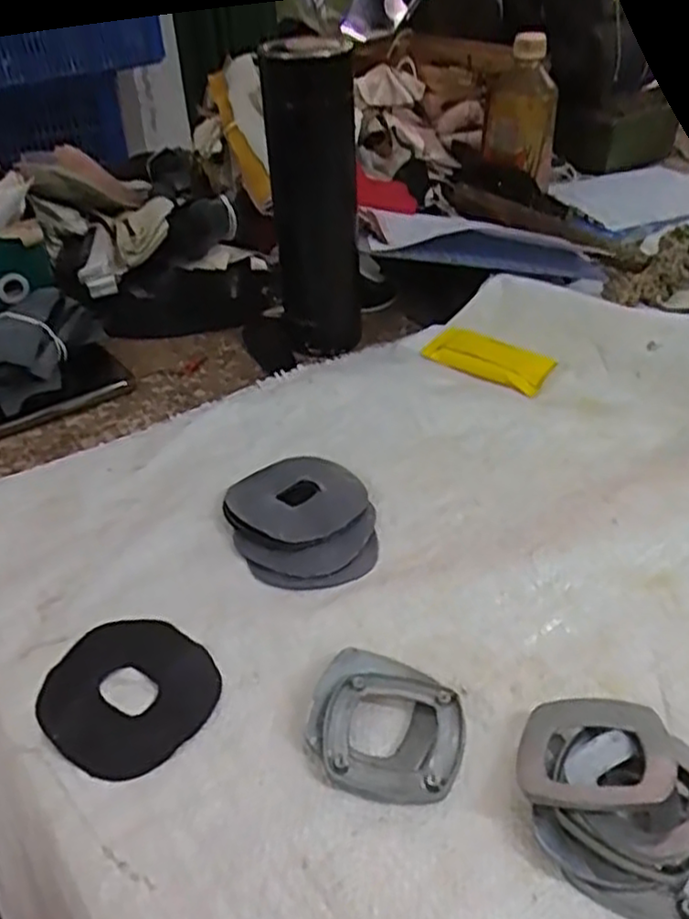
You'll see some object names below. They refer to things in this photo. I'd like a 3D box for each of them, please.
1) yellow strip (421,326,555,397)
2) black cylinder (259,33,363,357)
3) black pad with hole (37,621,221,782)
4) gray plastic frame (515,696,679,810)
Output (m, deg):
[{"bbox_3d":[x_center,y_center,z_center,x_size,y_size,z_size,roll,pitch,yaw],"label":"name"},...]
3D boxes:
[{"bbox_3d":[0.114,-0.081,0.582,0.098,0.014,0.040,23,44,27],"label":"yellow strip"},{"bbox_3d":[-0.023,-0.204,0.578,0.067,0.221,0.077,-3,38,-2],"label":"black cylinder"},{"bbox_3d":[-0.104,0.112,0.352,0.079,0.008,0.075,25,45,30],"label":"black pad with hole"},{"bbox_3d":[0.104,0.122,0.306,0.061,0.008,0.054,-6,26,19],"label":"gray plastic frame"}]

